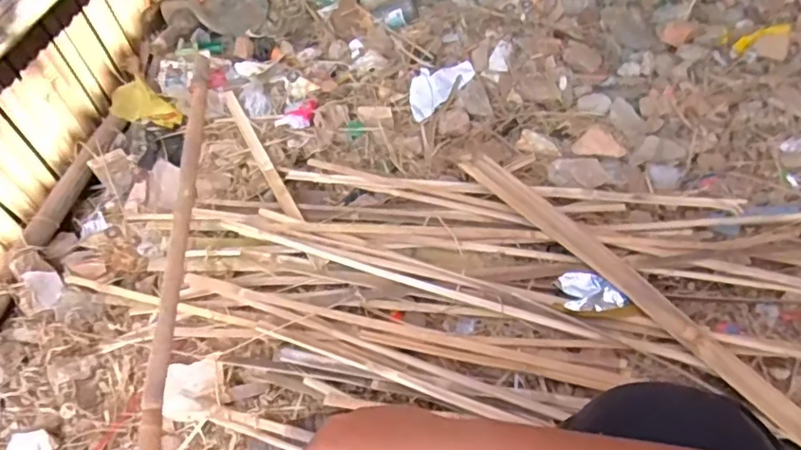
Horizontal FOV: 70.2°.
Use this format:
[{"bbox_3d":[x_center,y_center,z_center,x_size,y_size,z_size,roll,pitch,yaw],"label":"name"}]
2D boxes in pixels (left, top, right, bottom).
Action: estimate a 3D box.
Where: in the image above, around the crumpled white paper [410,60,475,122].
[{"bbox_3d":[0.070,-0.290,1.203,0.100,0.029,0.179,32,60,25],"label":"crumpled white paper"}]

